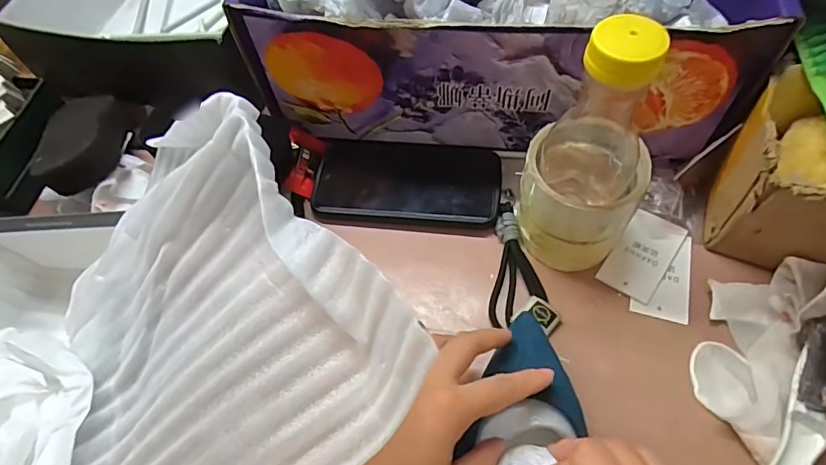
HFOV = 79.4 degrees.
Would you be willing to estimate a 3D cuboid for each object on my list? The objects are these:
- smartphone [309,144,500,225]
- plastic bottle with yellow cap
[{"bbox_3d":[-0.006,-0.043,0.447,0.164,0.013,0.088,5,59,7],"label":"smartphone"},{"bbox_3d":[0.121,-0.051,0.338,0.078,0.194,0.068,22,62,17],"label":"plastic bottle with yellow cap"}]

